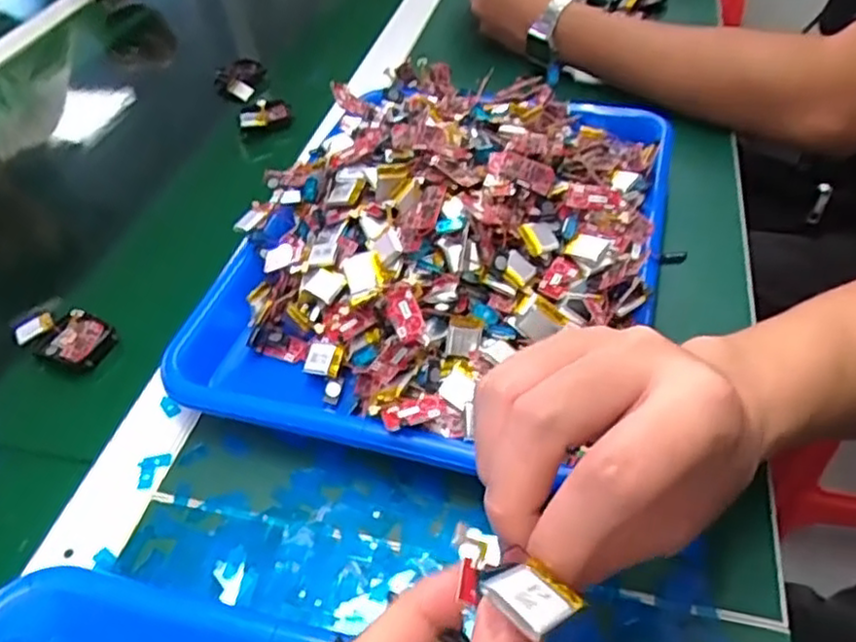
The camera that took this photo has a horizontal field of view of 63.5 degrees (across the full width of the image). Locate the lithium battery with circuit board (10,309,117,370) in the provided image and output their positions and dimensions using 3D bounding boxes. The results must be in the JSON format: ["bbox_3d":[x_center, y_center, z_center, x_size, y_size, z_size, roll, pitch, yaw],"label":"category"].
[{"bbox_3d":[-0.227,0.008,0.432,0.060,0.012,0.036,15,49,19],"label":"lithium battery with circuit board"}]

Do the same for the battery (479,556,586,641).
[{"bbox_3d":[0.027,0.071,0.180,0.021,0.004,0.020,-11,32,-45],"label":"battery"}]

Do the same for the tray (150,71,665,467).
[{"bbox_3d":[0.012,-0.065,0.435,0.258,0.084,0.329,10,47,14],"label":"tray"}]

